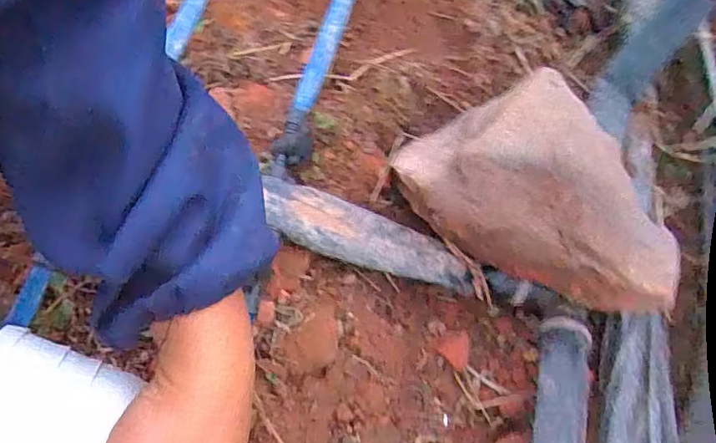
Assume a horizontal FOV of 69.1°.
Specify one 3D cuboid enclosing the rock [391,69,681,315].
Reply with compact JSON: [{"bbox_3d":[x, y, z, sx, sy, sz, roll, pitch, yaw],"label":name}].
[{"bbox_3d":[0.179,-0.048,0.613,0.251,0.108,0.358,-9,63,-5],"label":"rock"}]

